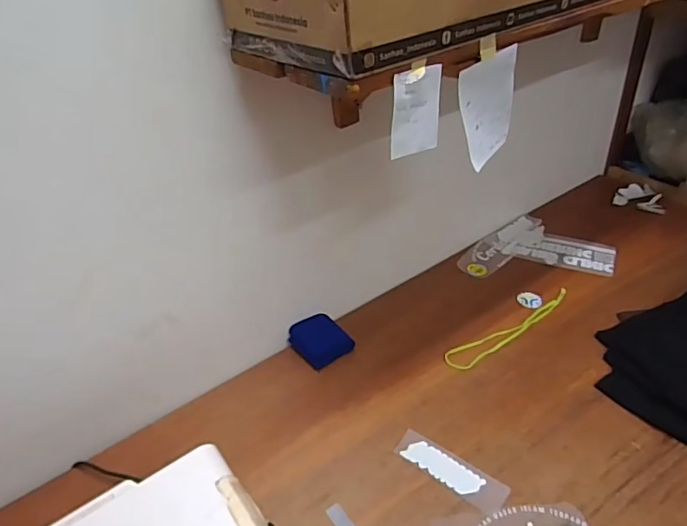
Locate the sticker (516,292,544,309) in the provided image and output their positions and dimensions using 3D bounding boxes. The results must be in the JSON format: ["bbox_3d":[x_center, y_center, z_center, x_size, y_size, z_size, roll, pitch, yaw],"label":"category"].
[{"bbox_3d":[0.447,0.088,1.227,0.061,0.007,0.049,20,44,30],"label":"sticker"}]

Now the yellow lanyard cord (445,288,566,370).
[{"bbox_3d":[0.389,0.143,1.148,0.378,0.013,0.064,-23,40,-21],"label":"yellow lanyard cord"}]

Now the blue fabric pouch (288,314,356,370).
[{"bbox_3d":[-0.051,0.170,1.141,0.111,0.041,0.116,-27,42,-26],"label":"blue fabric pouch"}]

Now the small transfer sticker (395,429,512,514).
[{"bbox_3d":[0.187,0.361,0.892,0.199,0.006,0.060,22,45,32],"label":"small transfer sticker"}]

